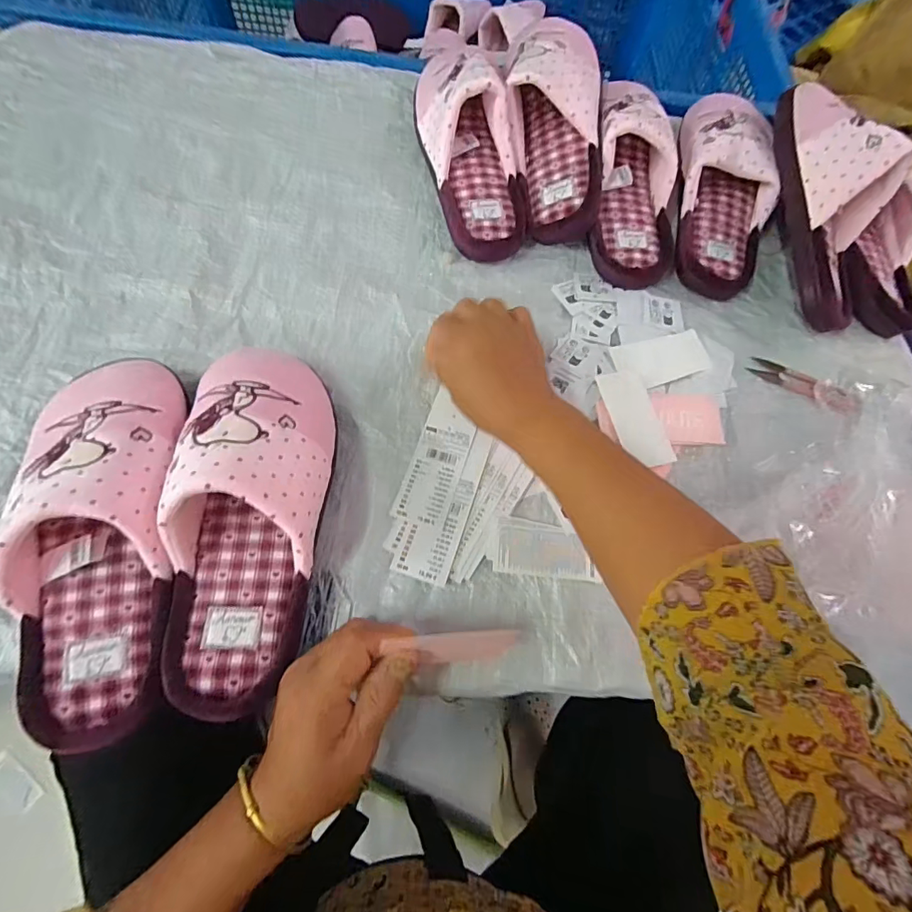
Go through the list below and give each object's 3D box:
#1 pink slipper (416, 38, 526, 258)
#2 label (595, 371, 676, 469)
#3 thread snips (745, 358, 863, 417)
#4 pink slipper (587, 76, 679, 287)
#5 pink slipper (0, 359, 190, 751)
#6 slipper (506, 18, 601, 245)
[{"bbox_3d":[0.017,-0.324,0.472,0.088,0.075,0.247,-13,85,-7],"label":"pink slipper"},{"bbox_3d":[0.163,-0.036,0.422,0.043,0.004,0.096,-9,71,-10],"label":"label"},{"bbox_3d":[0.341,-0.071,0.456,0.096,0.007,0.030,34,69,25],"label":"thread snips"},{"bbox_3d":[0.187,-0.294,0.482,0.081,0.062,0.236,3,85,0],"label":"pink slipper"},{"bbox_3d":[-0.238,0.042,0.299,0.099,0.067,0.262,-4,69,-8],"label":"pink slipper"},{"bbox_3d":[0.101,-0.341,0.482,0.101,0.101,0.218,1,67,-1],"label":"slipper"}]

